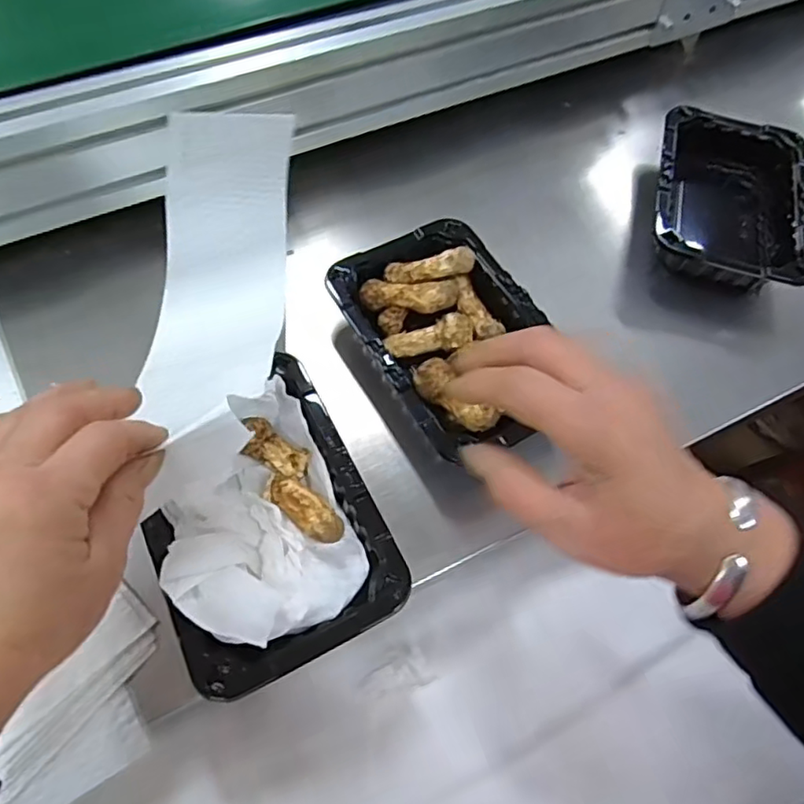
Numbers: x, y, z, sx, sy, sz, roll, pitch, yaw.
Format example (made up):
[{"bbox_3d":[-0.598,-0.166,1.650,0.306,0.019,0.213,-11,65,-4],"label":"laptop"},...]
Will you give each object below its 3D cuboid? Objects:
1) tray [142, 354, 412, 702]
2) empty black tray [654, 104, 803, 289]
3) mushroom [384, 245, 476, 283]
[{"bbox_3d":[-0.083,0.068,0.354,0.124,0.045,0.167,-24,67,-15],"label":"tray"},{"bbox_3d":[0.279,-0.173,0.524,0.123,0.063,0.174,15,63,4],"label":"empty black tray"},{"bbox_3d":[0.022,-0.104,0.454,0.067,0.021,0.017,-8,64,-8],"label":"mushroom"}]

